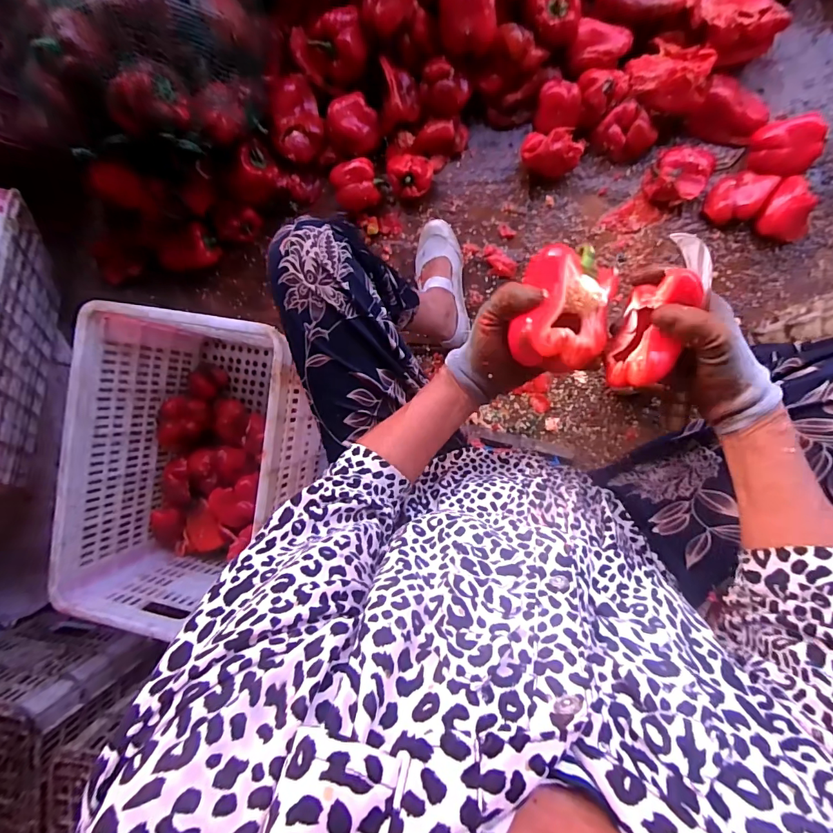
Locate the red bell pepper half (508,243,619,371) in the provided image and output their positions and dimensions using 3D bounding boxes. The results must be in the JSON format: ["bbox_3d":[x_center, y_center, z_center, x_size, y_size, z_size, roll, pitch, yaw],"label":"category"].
[{"bbox_3d":[0.133,-0.096,0.392,0.085,0.042,0.106,4,95,8],"label":"red bell pepper half"}]

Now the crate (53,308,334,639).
[{"bbox_3d":[-0.368,0.064,0.795,0.313,0.292,0.465,8,95,7],"label":"crate"}]

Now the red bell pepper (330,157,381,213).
[{"bbox_3d":[-0.115,-0.448,0.846,0.088,0.066,0.091,-17,92,9],"label":"red bell pepper"}]

